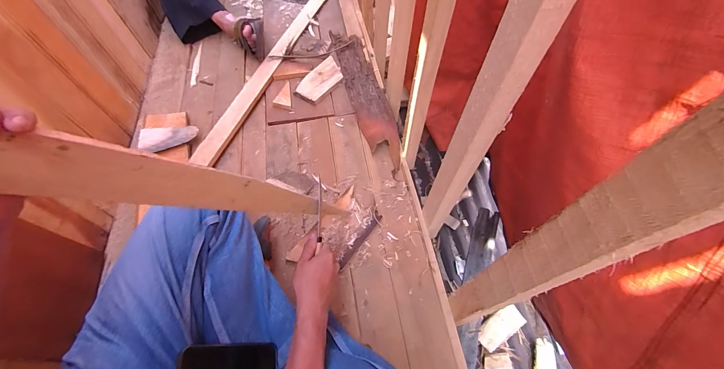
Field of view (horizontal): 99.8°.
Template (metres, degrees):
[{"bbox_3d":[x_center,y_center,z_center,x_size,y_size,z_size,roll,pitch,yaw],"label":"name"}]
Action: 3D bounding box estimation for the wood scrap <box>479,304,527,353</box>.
[{"bbox_3d":[0.508,0.523,1.115,0.187,0.026,0.088,-32,66,-18],"label":"wood scrap"}]

